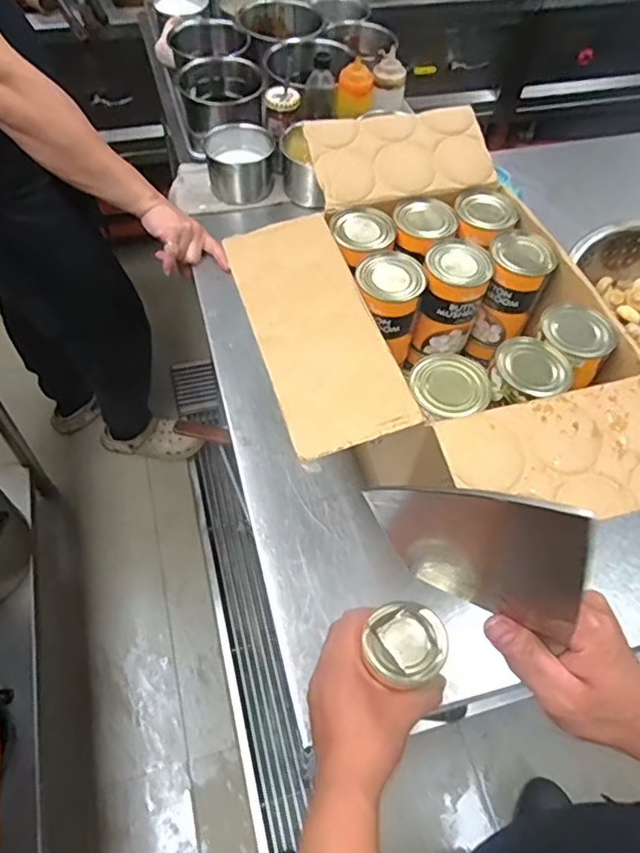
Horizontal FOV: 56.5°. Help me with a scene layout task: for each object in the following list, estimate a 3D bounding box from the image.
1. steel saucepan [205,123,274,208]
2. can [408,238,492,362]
[{"bbox_3d":[-0.132,-0.435,0.998,0.112,0.079,0.102,-4,57,-6],"label":"steel saucepan"},{"bbox_3d":[0.143,-0.136,0.665,0.070,0.116,0.080,22,58,11],"label":"can"}]

